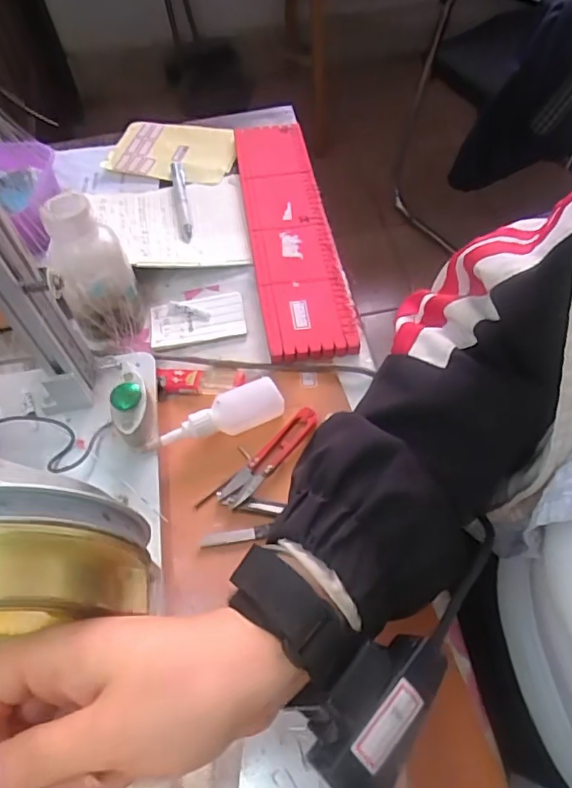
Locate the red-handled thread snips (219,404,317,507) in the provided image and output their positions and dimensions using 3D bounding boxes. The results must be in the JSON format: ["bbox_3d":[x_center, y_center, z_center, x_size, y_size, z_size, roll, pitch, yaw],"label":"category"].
[{"bbox_3d":[-0.013,0.049,0.431,0.021,0.012,0.100,37,66,24],"label":"red-handled thread snips"}]

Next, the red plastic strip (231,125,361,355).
[{"bbox_3d":[0.001,-0.172,0.563,0.079,0.008,0.343,-7,61,-6],"label":"red plastic strip"}]

